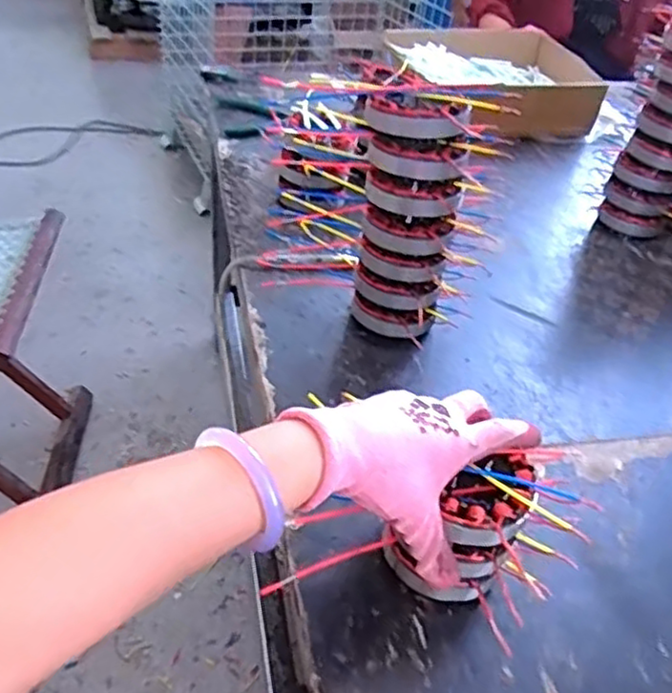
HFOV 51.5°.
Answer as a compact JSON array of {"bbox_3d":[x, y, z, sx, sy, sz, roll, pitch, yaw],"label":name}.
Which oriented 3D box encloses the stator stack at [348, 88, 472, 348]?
[{"bbox_3d":[0.063,-0.114,0.653,0.095,0.230,0.081,9,40,3],"label":"stator stack"}]

